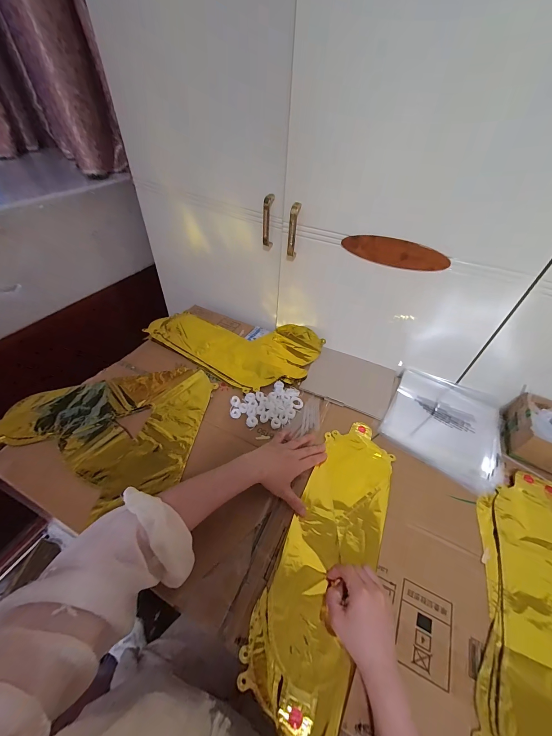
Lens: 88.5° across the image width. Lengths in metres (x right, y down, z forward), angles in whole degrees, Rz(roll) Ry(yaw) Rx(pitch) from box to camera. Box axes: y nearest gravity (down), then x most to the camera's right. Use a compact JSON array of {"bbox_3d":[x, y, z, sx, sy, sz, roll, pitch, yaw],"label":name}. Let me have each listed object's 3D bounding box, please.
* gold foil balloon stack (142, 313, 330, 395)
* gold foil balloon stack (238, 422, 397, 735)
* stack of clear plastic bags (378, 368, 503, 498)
[{"bbox_3d":[-0.109,-0.075,0.720,0.421,0.039,0.235,26,49,21],"label":"gold foil balloon stack"},{"bbox_3d":[0.087,0.264,0.434,0.130,0.013,0.423,21,50,15],"label":"gold foil balloon stack"},{"bbox_3d":[0.351,0.106,0.591,0.210,0.016,0.240,26,49,20],"label":"stack of clear plastic bags"}]

